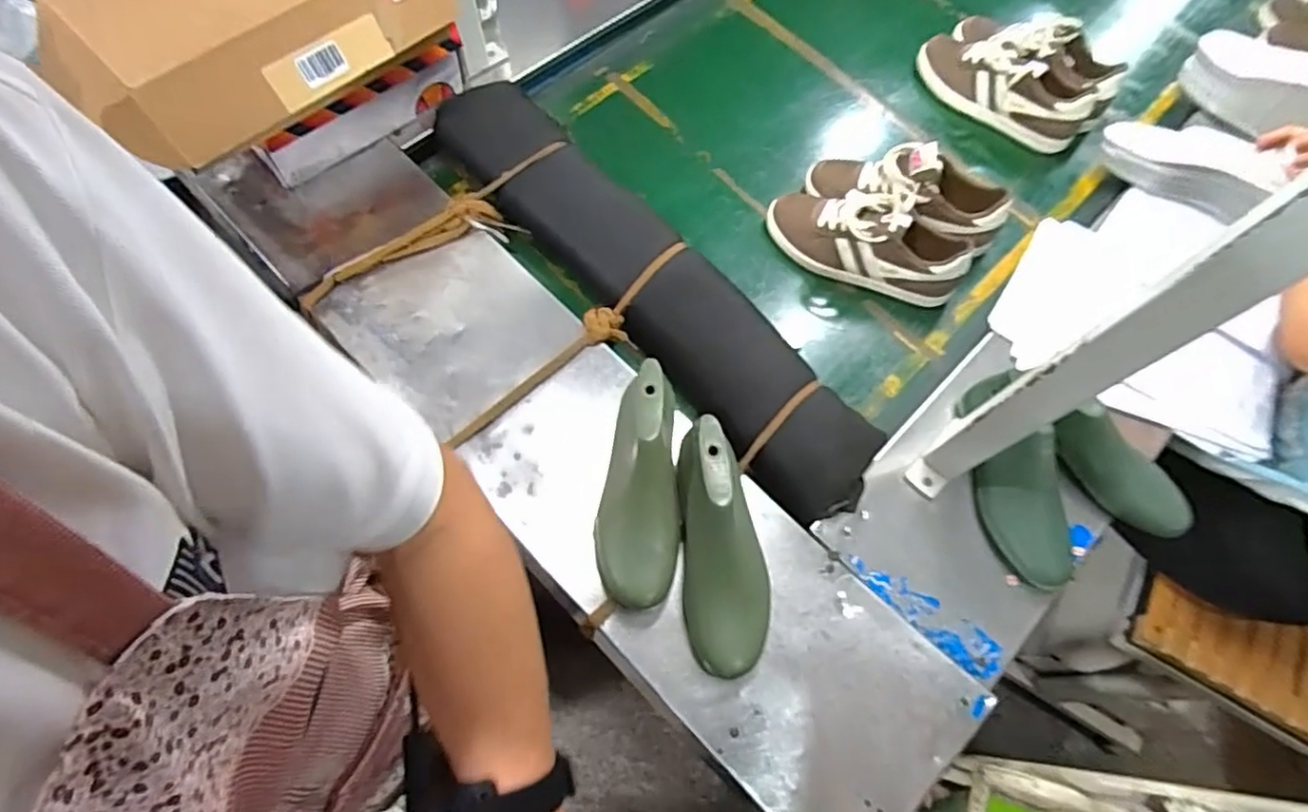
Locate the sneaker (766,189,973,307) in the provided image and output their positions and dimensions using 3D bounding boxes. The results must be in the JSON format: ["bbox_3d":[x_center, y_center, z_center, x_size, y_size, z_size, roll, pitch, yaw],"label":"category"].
[{"bbox_3d":[0.291,-0.232,0.880,0.266,0.086,0.085,20,66,5],"label":"sneaker"}]

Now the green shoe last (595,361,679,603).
[{"bbox_3d":[-0.018,0.082,0.691,0.084,0.091,0.251,1,66,-3],"label":"green shoe last"}]

